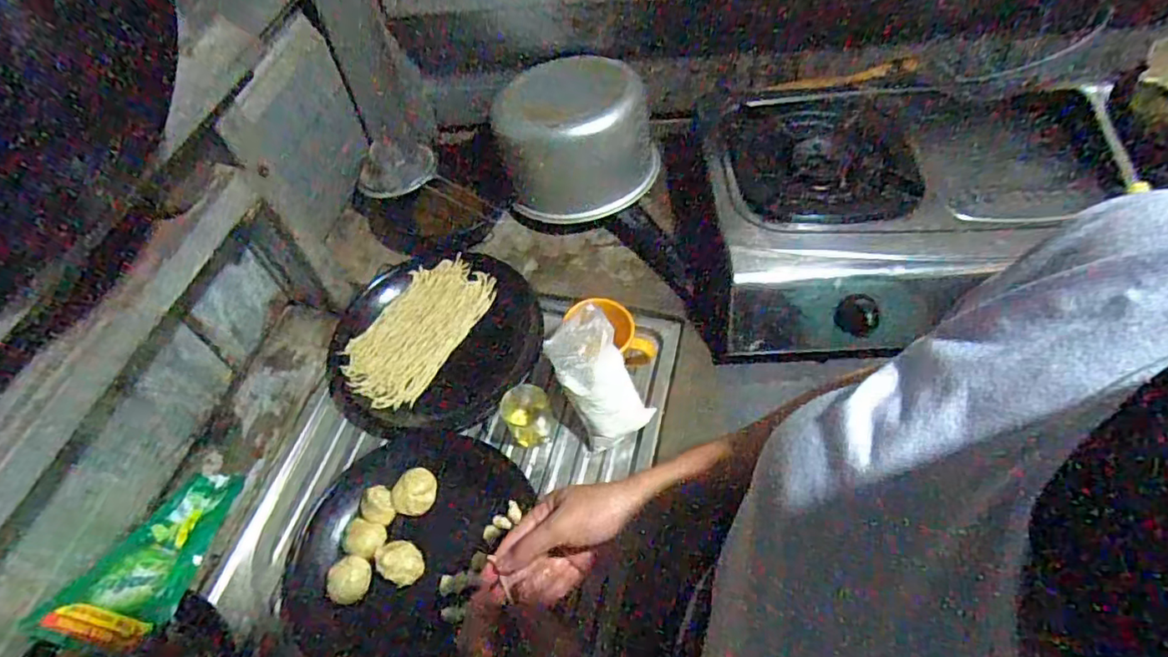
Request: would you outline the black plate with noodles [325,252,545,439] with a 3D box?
[{"bbox_3d":[-0.186,0.015,0.741,0.228,0.035,0.257,24,60,17],"label":"black plate with noodles"}]

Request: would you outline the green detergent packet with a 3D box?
[{"bbox_3d":[-0.416,0.226,0.587,0.092,0.032,0.184,14,42,11],"label":"green detergent packet"}]

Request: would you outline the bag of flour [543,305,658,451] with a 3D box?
[{"bbox_3d":[0.018,0.053,0.645,0.081,0.040,0.151,-25,99,-14],"label":"bag of flour"}]

